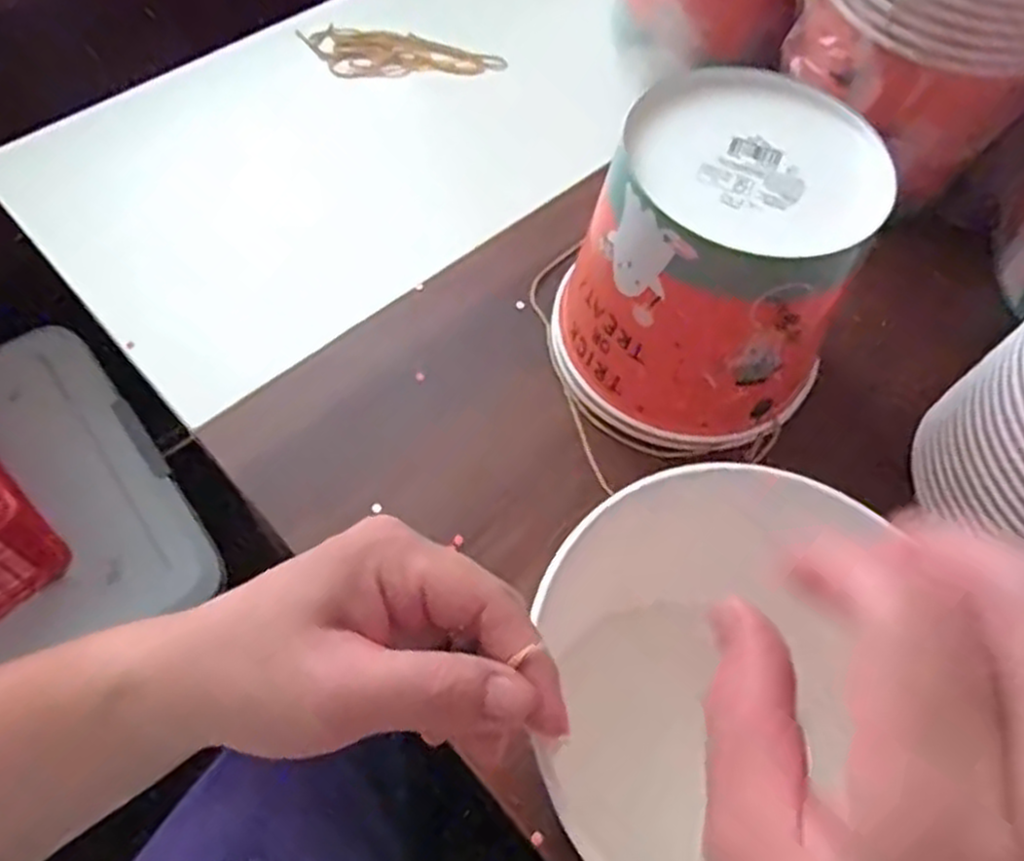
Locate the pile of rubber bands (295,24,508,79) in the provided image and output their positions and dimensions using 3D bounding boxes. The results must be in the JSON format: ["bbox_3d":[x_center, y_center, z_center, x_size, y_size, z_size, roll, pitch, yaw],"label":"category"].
[{"bbox_3d":[-0.089,-0.305,0.627,0.154,0.011,0.047,0,61,-4],"label":"pile of rubber bands"}]

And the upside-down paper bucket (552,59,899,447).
[{"bbox_3d":[0.107,-0.088,0.428,0.143,0.143,0.143,24,62,9],"label":"upside-down paper bucket"}]

